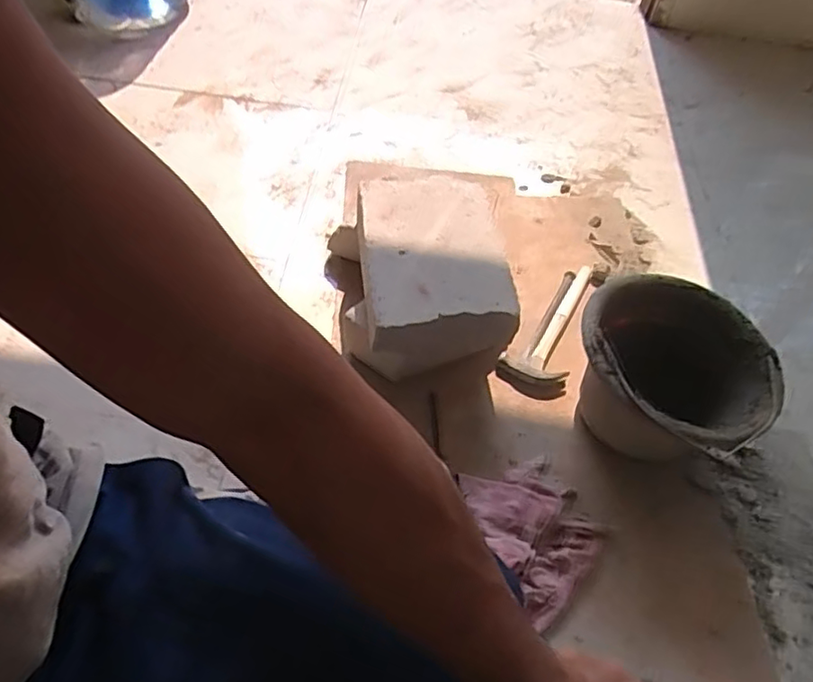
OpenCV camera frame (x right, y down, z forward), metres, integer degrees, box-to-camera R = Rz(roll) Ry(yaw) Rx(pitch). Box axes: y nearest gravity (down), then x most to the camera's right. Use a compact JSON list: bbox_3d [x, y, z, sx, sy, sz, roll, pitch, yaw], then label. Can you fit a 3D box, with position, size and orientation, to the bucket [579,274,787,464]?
[{"bbox_3d":[0.339,0.054,0.830,0.225,0.172,0.246,3,52,-4],"label":"bucket"}]

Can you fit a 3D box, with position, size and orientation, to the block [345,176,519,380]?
[{"bbox_3d":[0.030,-0.097,0.924,0.200,0.153,0.300,-2,52,-8],"label":"block"}]

